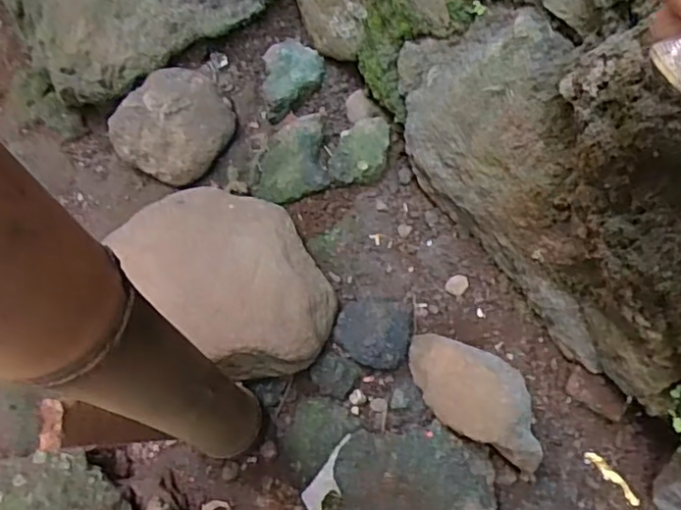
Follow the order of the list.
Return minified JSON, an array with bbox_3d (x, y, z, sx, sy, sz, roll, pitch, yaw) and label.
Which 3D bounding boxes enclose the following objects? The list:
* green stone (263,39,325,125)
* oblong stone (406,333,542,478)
[{"bbox_3d":[-0.054,-0.208,0.753,0.067,0.029,0.108,-4,63,1],"label":"green stone"},{"bbox_3d":[0.113,0.111,0.543,0.083,0.047,0.153,-32,44,-13],"label":"oblong stone"}]

